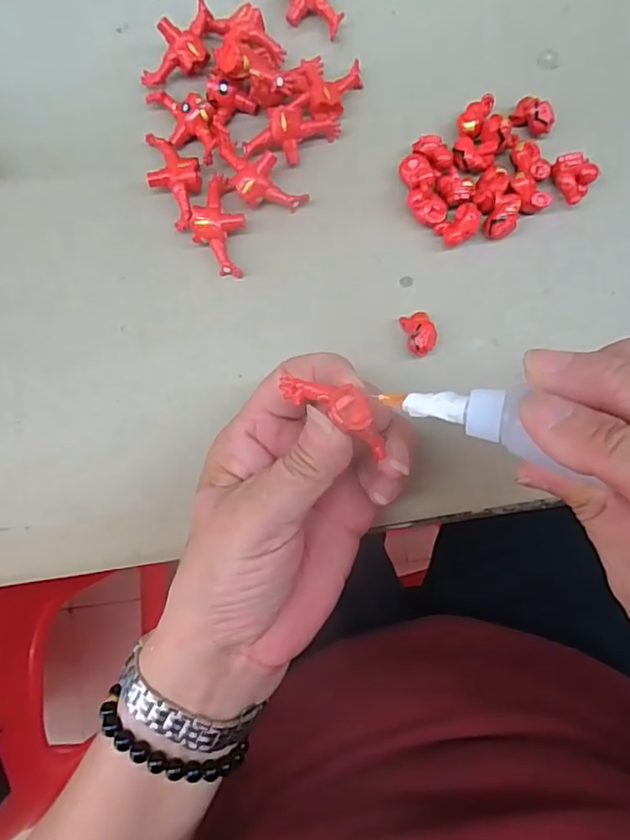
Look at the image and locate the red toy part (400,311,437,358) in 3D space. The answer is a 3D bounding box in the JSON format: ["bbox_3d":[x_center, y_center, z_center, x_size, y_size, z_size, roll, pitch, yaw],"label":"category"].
[{"bbox_3d":[0.050,-0.040,0.266,0.014,0.013,0.022,-11,84,1],"label":"red toy part"}]

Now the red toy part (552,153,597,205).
[{"bbox_3d":[0.123,-0.116,0.267,0.020,0.011,0.017,43,88,6],"label":"red toy part"}]

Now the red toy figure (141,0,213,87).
[{"bbox_3d":[-0.066,-0.184,0.278,0.047,0.018,0.023,-42,84,-2],"label":"red toy figure"}]

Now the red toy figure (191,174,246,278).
[{"bbox_3d":[-0.046,-0.096,0.270,0.023,0.015,0.047,6,85,3],"label":"red toy figure"}]

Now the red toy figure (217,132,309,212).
[{"bbox_3d":[-0.030,-0.119,0.273,0.024,0.015,0.051,-44,84,-2],"label":"red toy figure"}]

